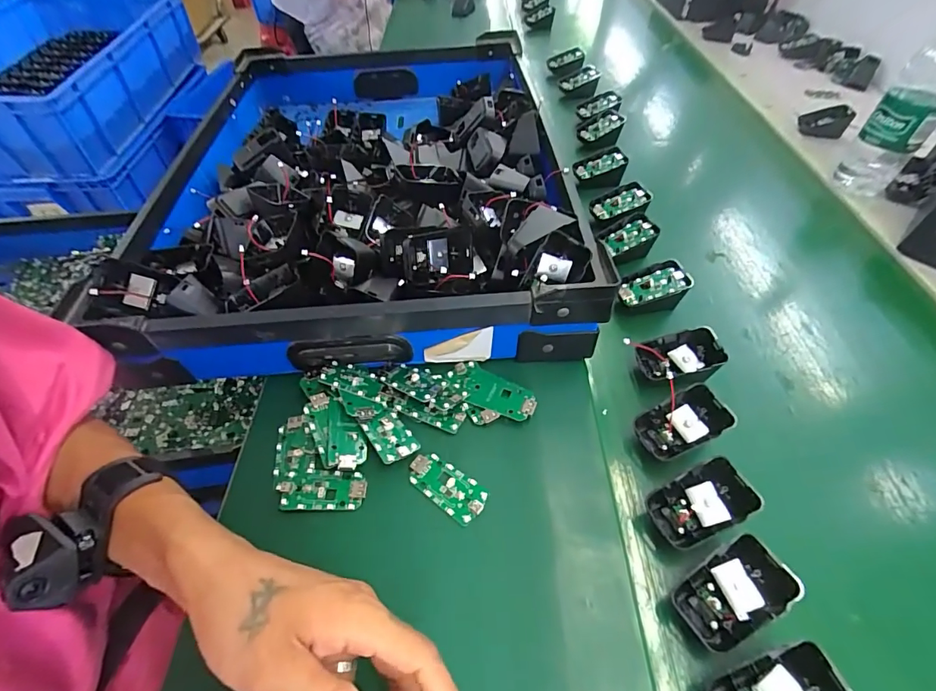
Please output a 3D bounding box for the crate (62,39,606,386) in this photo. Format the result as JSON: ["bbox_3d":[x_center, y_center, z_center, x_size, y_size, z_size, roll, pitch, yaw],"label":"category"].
[{"bbox_3d":[-0.120,-0.241,0.570,0.427,0.124,0.618,-1,51,-4],"label":"crate"}]

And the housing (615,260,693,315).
[{"bbox_3d":[0.184,-0.054,0.465,0.067,0.047,0.039,-11,51,-10],"label":"housing"}]

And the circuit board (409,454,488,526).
[{"bbox_3d":[-0.016,0.107,0.346,0.063,0.009,0.032,30,56,22],"label":"circuit board"}]

